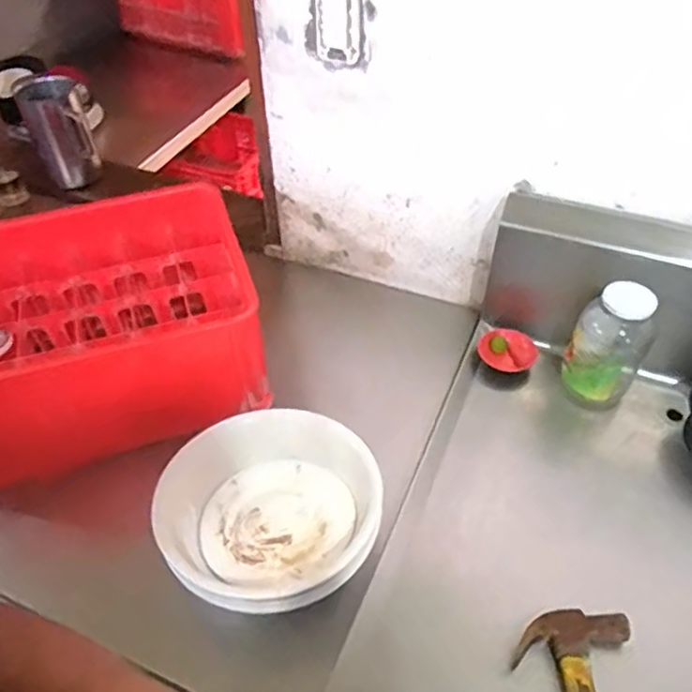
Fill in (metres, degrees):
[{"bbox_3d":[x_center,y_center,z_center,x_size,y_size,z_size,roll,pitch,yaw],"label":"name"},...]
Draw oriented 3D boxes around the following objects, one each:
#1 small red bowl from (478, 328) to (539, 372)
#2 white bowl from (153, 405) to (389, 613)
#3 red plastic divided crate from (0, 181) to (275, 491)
[{"bbox_3d":[0.244,0.009,0.949,0.088,0.036,0.083,25,52,23],"label":"small red bowl"},{"bbox_3d":[-0.095,0.205,0.757,0.260,0.092,0.234,13,48,14],"label":"white bowl"},{"bbox_3d":[-0.400,-0.021,0.947,0.515,0.232,0.344,-15,48,-13],"label":"red plastic divided crate"}]

